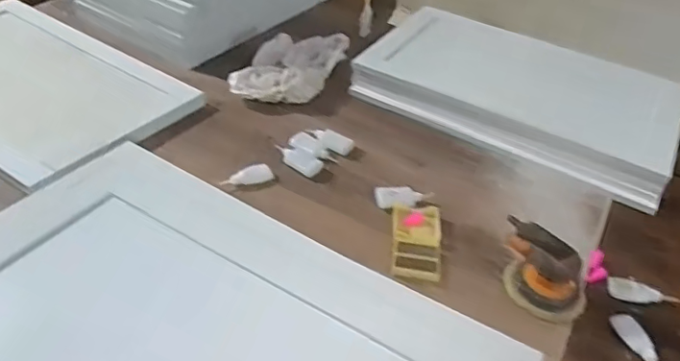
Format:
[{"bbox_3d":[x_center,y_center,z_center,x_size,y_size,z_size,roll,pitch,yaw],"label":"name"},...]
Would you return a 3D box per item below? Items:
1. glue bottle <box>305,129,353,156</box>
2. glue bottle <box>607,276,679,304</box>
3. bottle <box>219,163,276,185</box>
[{"bbox_3d":[-0.022,-0.082,1.080,0.102,0.019,0.044,26,44,22],"label":"glue bottle"},{"bbox_3d":[0.471,0.176,0.846,0.098,0.020,0.036,12,39,28],"label":"glue bottle"},{"bbox_3d":[-0.166,-0.007,0.973,0.097,0.020,0.033,-17,46,-25],"label":"bottle"}]

